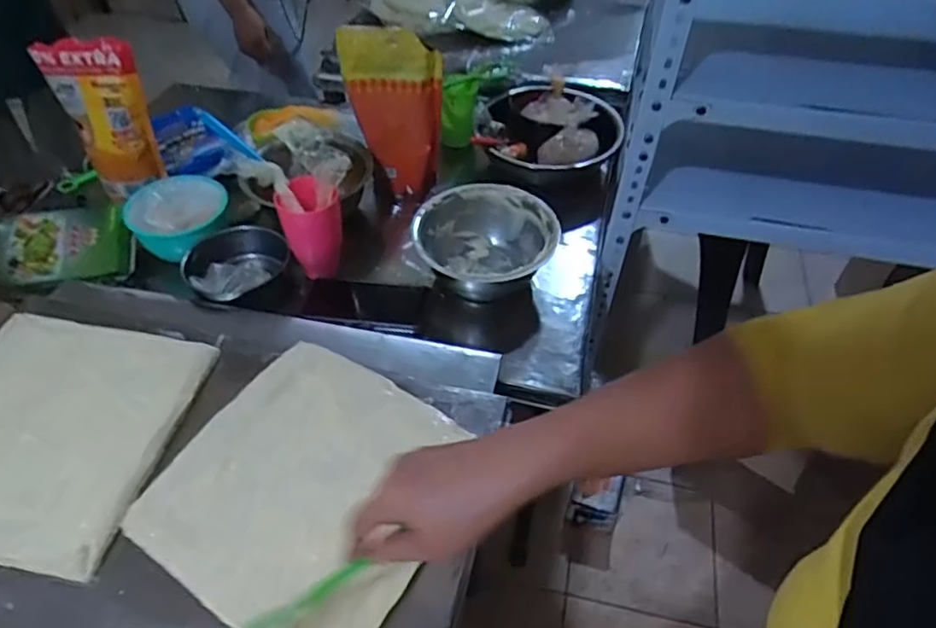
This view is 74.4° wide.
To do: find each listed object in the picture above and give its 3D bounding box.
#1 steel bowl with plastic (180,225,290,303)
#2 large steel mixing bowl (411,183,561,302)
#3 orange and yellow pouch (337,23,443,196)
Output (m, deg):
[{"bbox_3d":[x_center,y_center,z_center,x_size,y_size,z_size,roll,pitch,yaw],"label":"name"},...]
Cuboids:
[{"bbox_3d":[-0.320,-0.062,0.851,0.123,0.071,0.142,1,47,1],"label":"steel bowl with plastic"},{"bbox_3d":[0.024,-0.090,0.858,0.187,0.091,0.186,0,47,0],"label":"large steel mixing bowl"},{"bbox_3d":[-0.112,-0.299,0.936,0.141,0.260,0.043,2,47,2],"label":"orange and yellow pouch"}]

